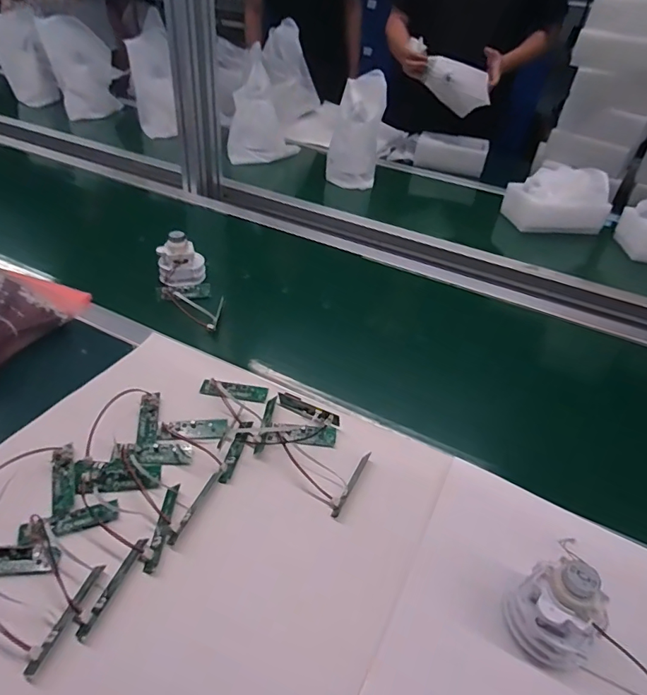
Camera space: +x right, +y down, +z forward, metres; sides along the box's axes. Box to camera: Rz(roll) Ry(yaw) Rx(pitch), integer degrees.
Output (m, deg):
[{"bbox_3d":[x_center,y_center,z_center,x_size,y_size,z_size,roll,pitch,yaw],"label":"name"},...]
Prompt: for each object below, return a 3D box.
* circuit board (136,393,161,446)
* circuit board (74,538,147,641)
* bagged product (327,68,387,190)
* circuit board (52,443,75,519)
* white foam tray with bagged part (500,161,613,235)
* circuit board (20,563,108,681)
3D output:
[{"bbox_3d":[-0.197,0.079,0.529,0.020,0.009,0.071,-3,39,-12],"label":"circuit board"},{"bbox_3d":[-0.177,0.200,0.395,0.011,0.006,0.085,14,39,10],"label":"circuit board"},{"bbox_3d":[0.088,-0.574,1.205,0.128,0.314,0.106,13,6,9],"label":"bagged product"},{"bbox_3d":[-0.256,0.129,0.463,0.020,0.007,0.080,-10,41,-20],"label":"circuit board"},{"bbox_3d":[0.542,-0.356,1.114,0.211,0.122,0.148,2,38,-5],"label":"white foam tray with bagged part"},{"bbox_3d":[-0.204,0.213,0.372,0.011,0.007,0.086,14,39,10],"label":"circuit board"}]

